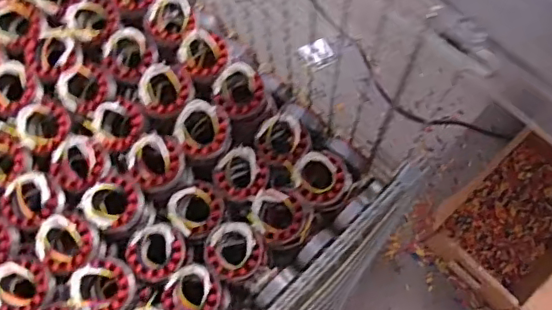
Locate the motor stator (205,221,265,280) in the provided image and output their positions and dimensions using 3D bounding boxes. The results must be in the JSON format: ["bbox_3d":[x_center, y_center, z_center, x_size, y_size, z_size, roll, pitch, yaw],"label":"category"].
[{"bbox_3d":[-0.065,0.151,0.872,0.082,0.036,0.086,0,72,1],"label":"motor stator"}]

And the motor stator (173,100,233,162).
[{"bbox_3d":[-0.120,-0.036,0.904,0.085,0.071,0.083,0,72,1],"label":"motor stator"}]

